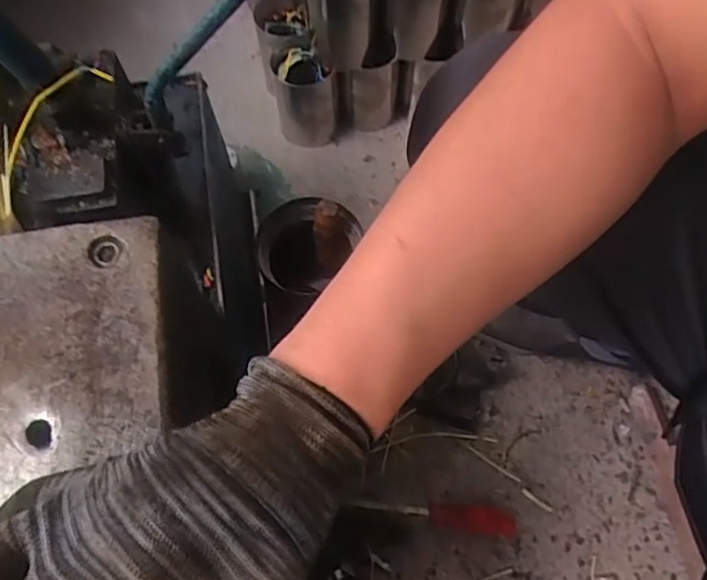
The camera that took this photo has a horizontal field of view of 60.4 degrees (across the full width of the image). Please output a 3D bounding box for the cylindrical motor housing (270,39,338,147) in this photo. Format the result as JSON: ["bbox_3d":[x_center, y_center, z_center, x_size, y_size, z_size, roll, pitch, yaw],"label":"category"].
[{"bbox_3d":[-0.068,-0.280,0.882,0.085,0.128,0.088,0,66,1],"label":"cylindrical motor housing"}]

